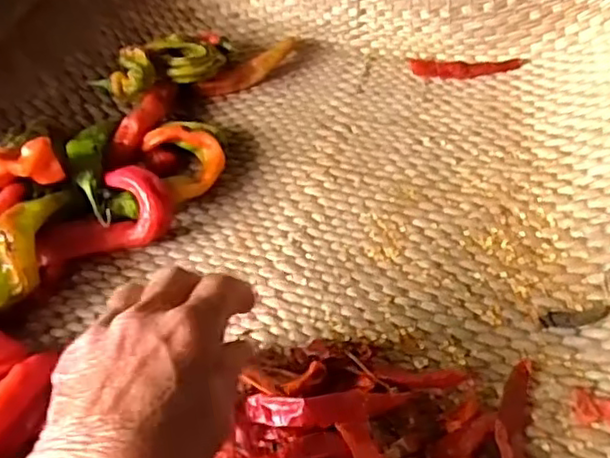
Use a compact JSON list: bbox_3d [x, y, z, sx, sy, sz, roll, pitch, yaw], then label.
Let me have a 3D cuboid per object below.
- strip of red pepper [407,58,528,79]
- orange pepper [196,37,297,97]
[{"bbox_3d":[0.145,-0.145,0.583,0.099,0.014,0.023,4,52,9],"label":"strip of red pepper"},{"bbox_3d":[-0.049,-0.144,0.588,0.100,0.016,0.029,-31,55,-8],"label":"orange pepper"}]

